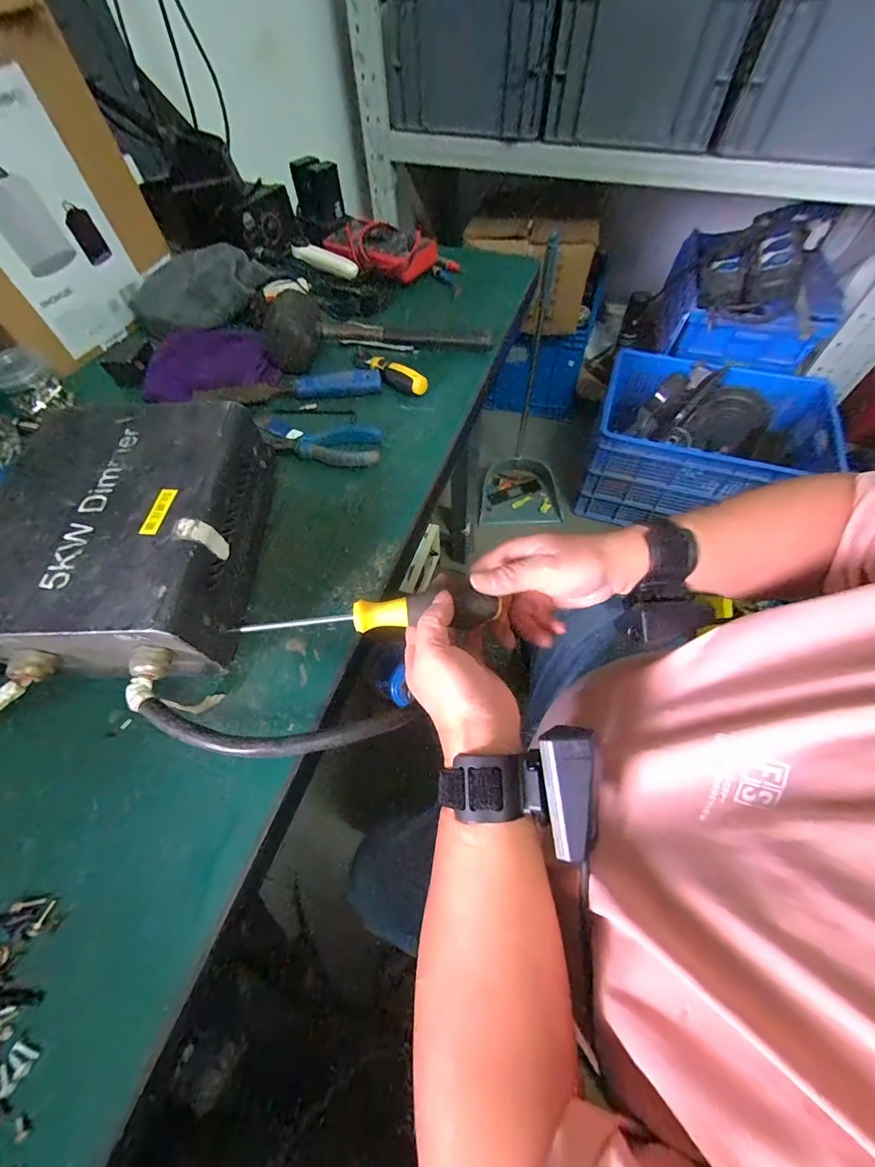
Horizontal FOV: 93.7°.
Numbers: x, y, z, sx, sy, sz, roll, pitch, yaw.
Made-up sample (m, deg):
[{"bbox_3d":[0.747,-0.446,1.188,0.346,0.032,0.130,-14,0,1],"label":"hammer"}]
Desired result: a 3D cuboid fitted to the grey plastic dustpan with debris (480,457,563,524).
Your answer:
[{"bbox_3d":[0.291,-0.334,1.457,0.280,0.071,0.260,1,60,3],"label":"grey plastic dustpan with debris"}]

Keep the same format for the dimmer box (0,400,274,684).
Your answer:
[{"bbox_3d":[-0.241,-0.039,0.343,0.188,0.098,0.224,0,60,3],"label":"dimmer box"}]

